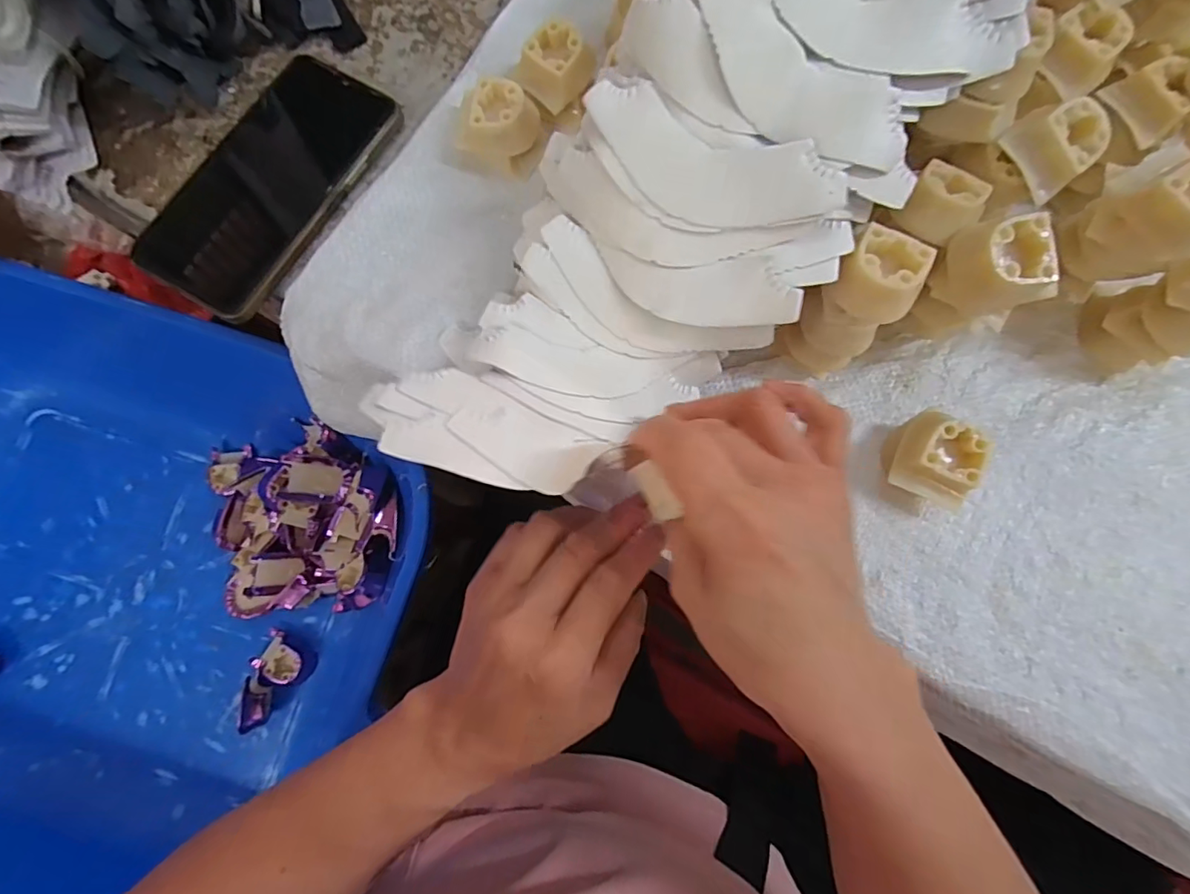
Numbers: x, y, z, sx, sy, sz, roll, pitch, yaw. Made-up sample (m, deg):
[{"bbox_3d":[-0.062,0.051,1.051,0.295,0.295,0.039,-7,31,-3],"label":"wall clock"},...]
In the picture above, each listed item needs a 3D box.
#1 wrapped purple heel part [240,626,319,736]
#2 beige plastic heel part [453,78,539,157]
[{"bbox_3d":[-0.305,0.217,0.485,0.054,0.036,0.079,30,81,6],"label":"wrapped purple heel part"},{"bbox_3d":[-0.055,-0.185,0.303,0.039,0.029,0.037,28,81,5],"label":"beige plastic heel part"}]

